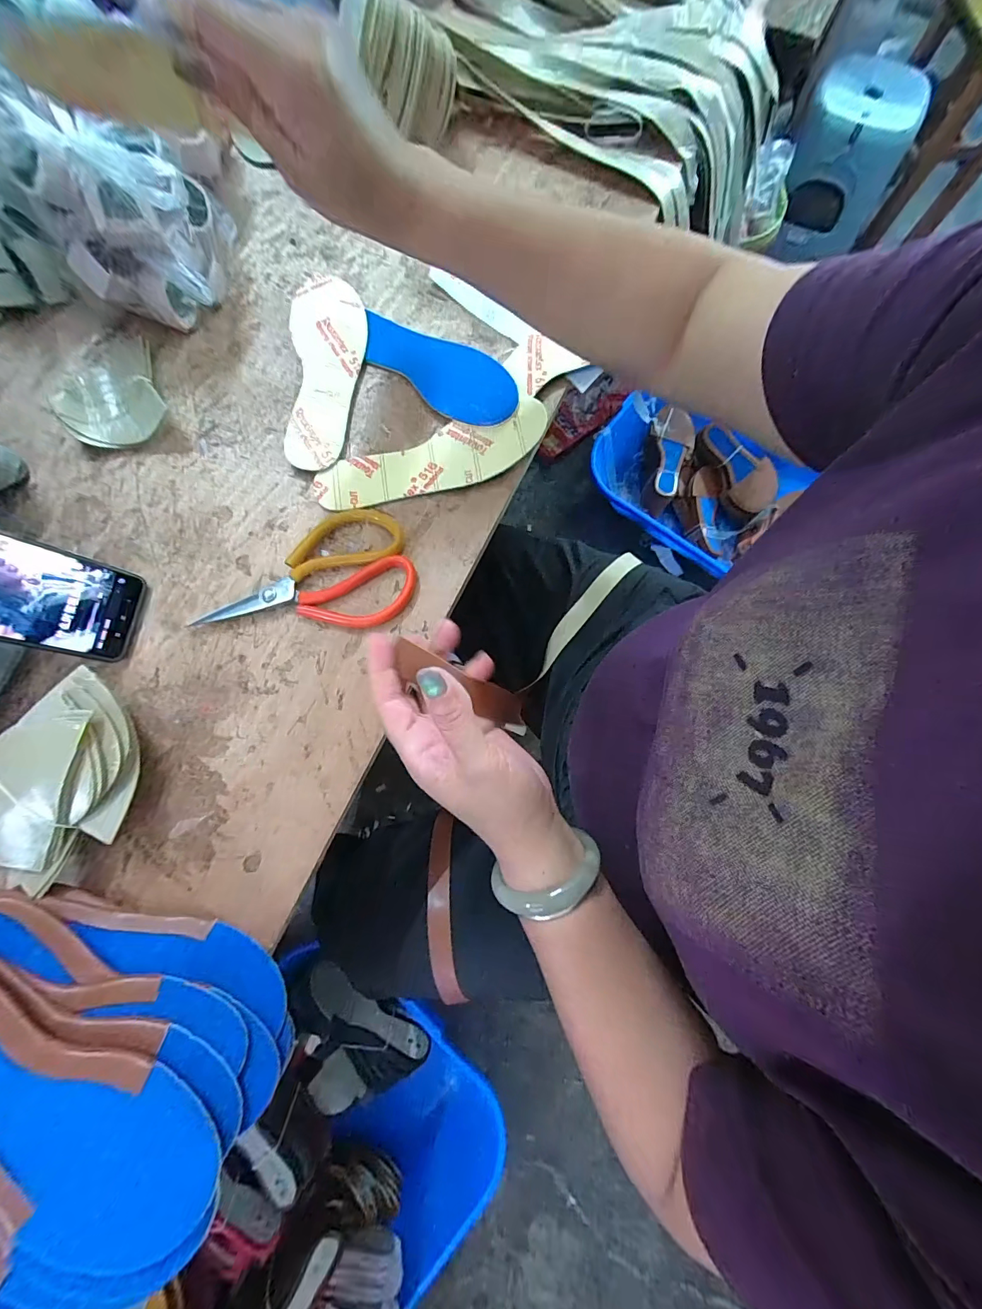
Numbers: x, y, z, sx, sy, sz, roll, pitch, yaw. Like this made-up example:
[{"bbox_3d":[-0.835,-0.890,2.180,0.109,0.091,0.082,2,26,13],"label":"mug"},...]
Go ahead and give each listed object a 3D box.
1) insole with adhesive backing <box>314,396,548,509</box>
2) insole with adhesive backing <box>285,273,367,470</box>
[{"bbox_3d":[-0.053,-0.179,0.398,0.218,0.016,0.062,-16,77,-2],"label":"insole with adhesive backing"},{"bbox_3d":[-0.160,-0.281,0.423,0.072,0.005,0.216,-2,78,-6],"label":"insole with adhesive backing"}]

